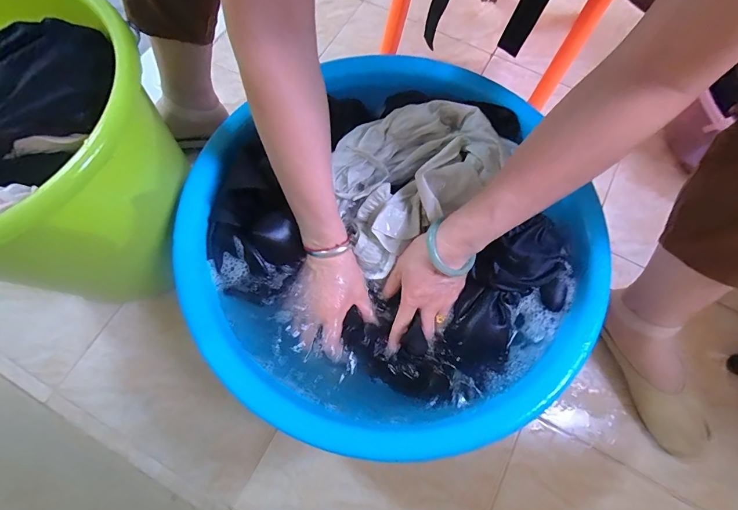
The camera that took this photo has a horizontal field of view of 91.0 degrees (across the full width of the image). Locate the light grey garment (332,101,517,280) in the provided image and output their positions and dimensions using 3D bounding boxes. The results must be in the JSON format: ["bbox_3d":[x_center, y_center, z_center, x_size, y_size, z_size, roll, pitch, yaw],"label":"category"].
[{"bbox_3d":[0.049,-0.104,0.455,0.224,0.074,0.152,-40,76,-13],"label":"light grey garment"}]

